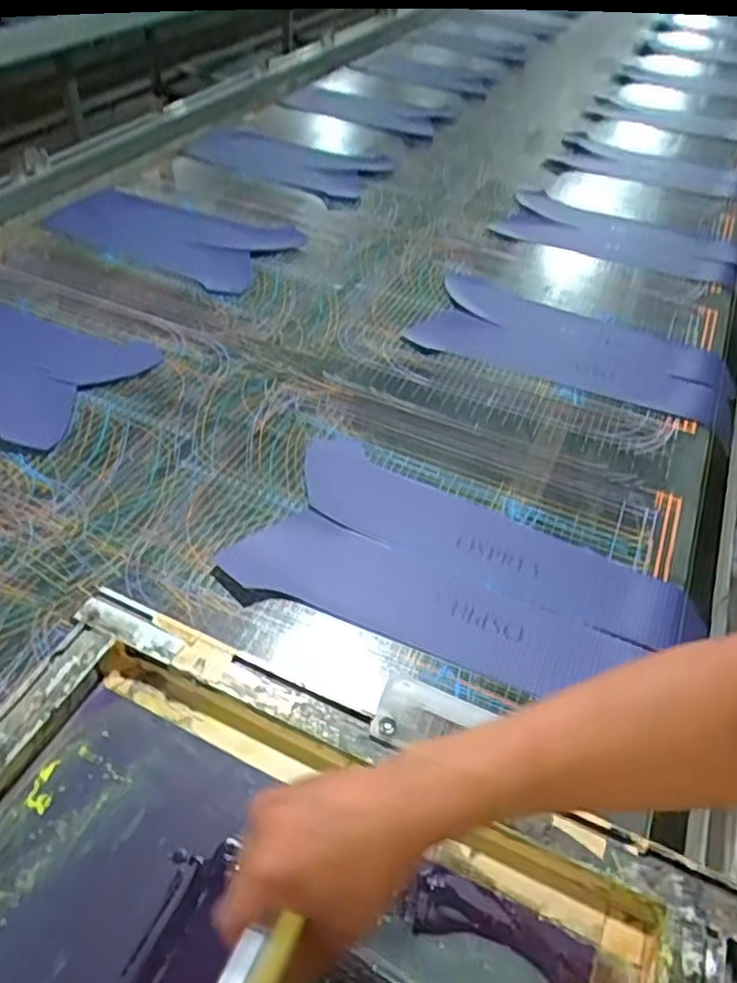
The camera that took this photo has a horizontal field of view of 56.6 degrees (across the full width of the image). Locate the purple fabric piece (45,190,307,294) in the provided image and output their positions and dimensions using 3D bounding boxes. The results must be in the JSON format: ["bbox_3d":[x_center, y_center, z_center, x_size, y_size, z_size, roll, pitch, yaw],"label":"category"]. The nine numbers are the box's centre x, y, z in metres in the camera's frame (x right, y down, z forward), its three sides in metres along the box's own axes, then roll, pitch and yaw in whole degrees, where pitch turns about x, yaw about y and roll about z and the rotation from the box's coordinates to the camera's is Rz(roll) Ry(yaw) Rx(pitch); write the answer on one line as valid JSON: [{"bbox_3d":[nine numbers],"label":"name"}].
[{"bbox_3d":[-0.305,-0.418,1.109,0.348,0.043,0.208,24,48,18],"label":"purple fabric piece"}]

